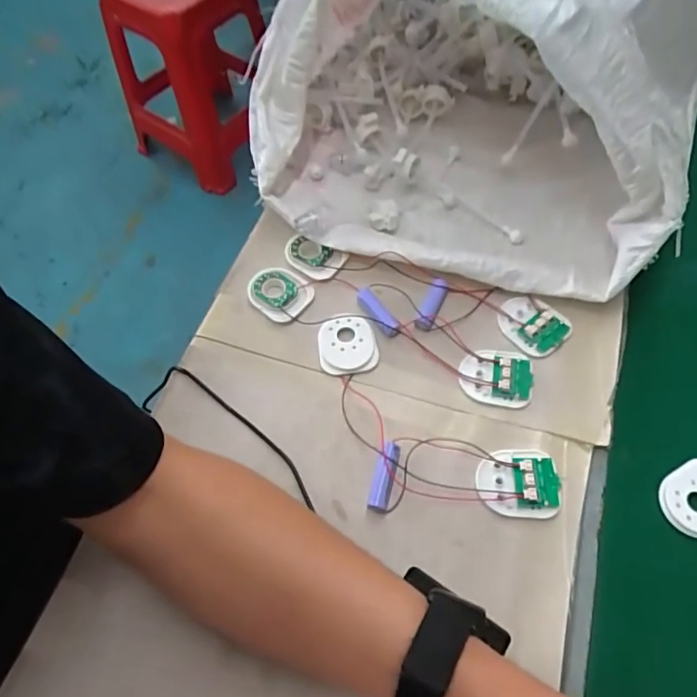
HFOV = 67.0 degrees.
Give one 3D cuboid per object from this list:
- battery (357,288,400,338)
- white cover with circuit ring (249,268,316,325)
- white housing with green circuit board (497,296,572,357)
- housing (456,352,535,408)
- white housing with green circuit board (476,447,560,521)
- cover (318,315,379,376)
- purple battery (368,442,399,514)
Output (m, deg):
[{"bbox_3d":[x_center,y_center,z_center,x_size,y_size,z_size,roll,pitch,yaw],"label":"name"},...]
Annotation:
[{"bbox_3d":[0.026,-0.032,0.455,0.017,0.011,0.053,-27,63,-12],"label":"battery"},{"bbox_3d":[-0.059,-0.050,0.468,0.055,0.007,0.047,31,66,18],"label":"white cover with circuit ring"},{"bbox_3d":[0.153,-0.022,0.439,0.043,0.008,0.057,-39,66,-18],"label":"white housing with green circuit board"},{"bbox_3d":[0.117,0.023,0.418,0.055,0.011,0.046,10,61,8],"label":"housing"},{"bbox_3d":[0.120,0.095,0.374,0.055,0.014,0.048,3,61,4],"label":"white housing with green circuit board"},{"bbox_3d":[0.000,-0.003,0.439,0.048,0.011,0.049,-1,64,1],"label":"cover"},{"bbox_3d":[0.026,0.094,0.384,0.015,0.010,0.049,12,62,9],"label":"purple battery"}]

